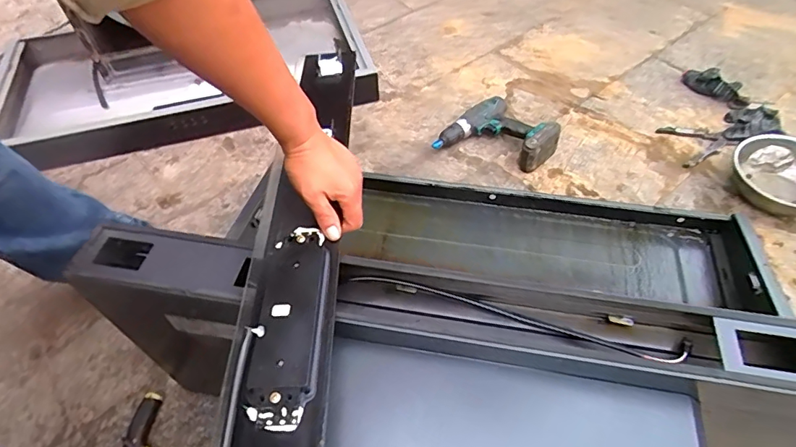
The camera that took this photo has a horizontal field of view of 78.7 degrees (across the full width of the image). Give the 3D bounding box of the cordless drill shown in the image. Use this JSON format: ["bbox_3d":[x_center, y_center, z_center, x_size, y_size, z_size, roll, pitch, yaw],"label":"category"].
[{"bbox_3d":[0.229,-0.199,1.085,0.220,0.061,0.214,30,58,24],"label":"cordless drill"}]

